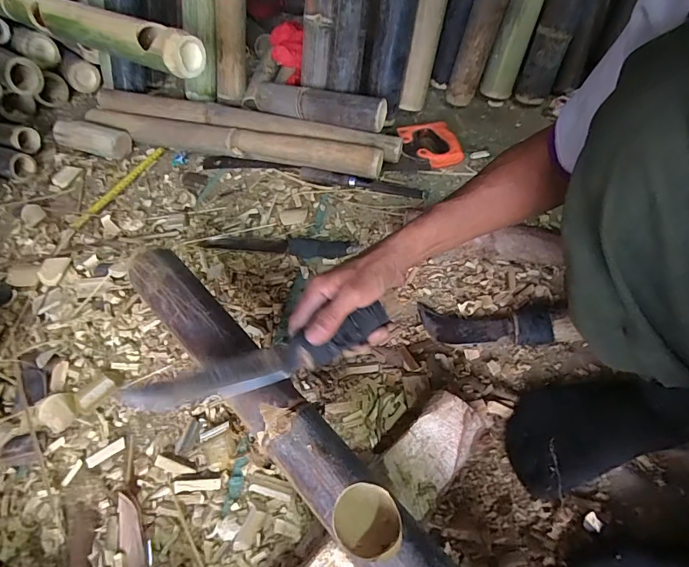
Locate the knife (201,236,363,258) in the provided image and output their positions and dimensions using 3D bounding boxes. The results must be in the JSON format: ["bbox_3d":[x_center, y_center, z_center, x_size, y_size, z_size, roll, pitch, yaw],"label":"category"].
[{"bbox_3d":[-0.109,-0.065,0.690,0.264,0.017,0.037,3,56,6],"label":"knife"}]

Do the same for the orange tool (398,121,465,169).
[{"bbox_3d":[0.171,-0.272,0.800,0.096,0.033,0.113,-16,57,-7],"label":"orange tool"}]

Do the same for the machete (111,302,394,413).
[{"bbox_3d":[-0.081,0.080,0.416,0.268,0.026,0.040,-18,57,-11],"label":"machete"}]

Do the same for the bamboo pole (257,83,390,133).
[{"bbox_3d":[-0.051,-0.342,0.781,0.265,0.059,0.049,18,59,15],"label":"bamboo pole"}]

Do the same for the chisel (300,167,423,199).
[{"bbox_3d":[0.030,-0.192,0.763,0.232,0.027,0.022,12,58,11],"label":"chisel"}]

